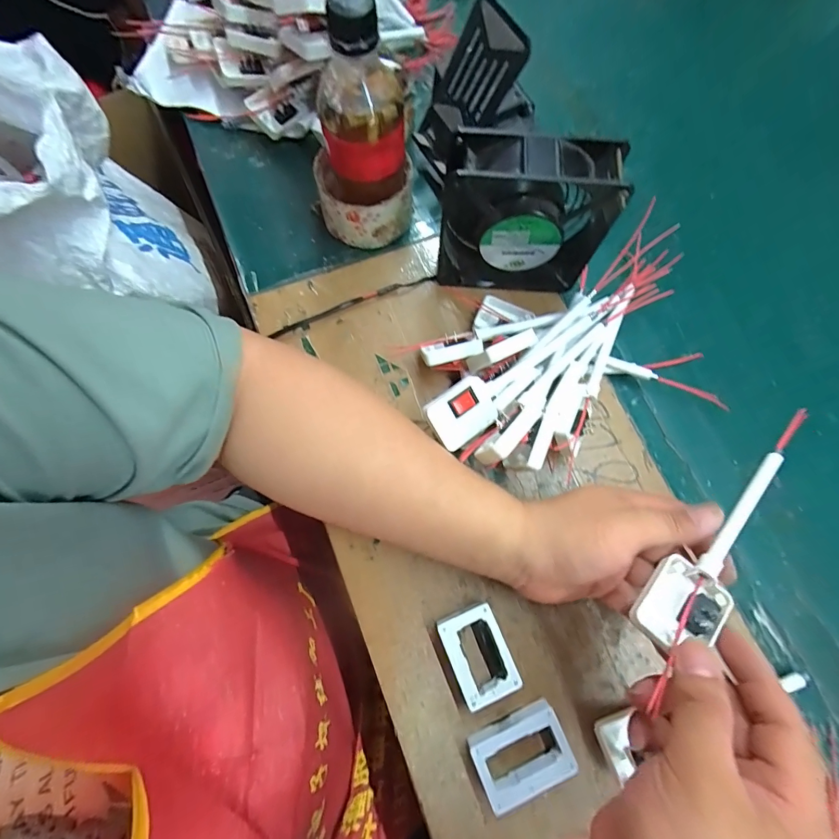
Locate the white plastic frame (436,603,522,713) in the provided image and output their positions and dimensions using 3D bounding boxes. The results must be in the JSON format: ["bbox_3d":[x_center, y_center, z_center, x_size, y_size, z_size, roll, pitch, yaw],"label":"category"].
[{"bbox_3d":[0.040,0.162,0.285,0.040,0.017,0.058,-22,76,-7],"label":"white plastic frame"}]

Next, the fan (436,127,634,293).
[{"bbox_3d":[0.077,-0.150,0.314,0.117,0.121,0.039,5,75,0],"label":"fan"}]

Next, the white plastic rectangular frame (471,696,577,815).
[{"bbox_3d":[0.067,0.219,0.268,0.061,0.017,0.043,-20,76,-6],"label":"white plastic rectangular frame"}]

